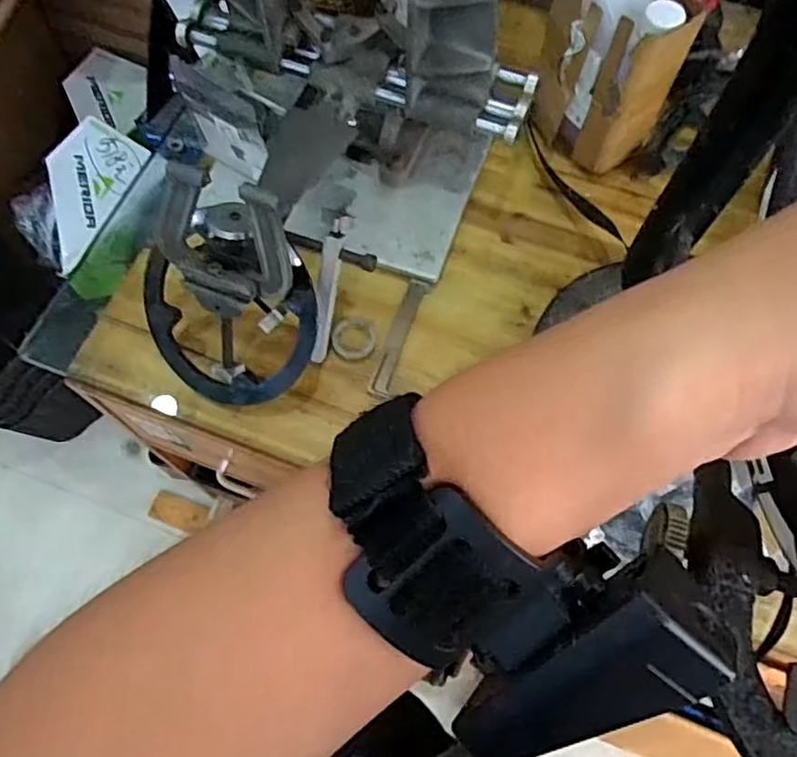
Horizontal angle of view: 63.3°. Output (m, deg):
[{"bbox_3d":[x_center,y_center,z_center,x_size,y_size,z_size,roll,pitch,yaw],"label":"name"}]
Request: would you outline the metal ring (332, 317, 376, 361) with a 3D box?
[{"bbox_3d":[-0.045,-0.041,0.660,0.043,0.013,0.051,6,68,2],"label":"metal ring"}]

